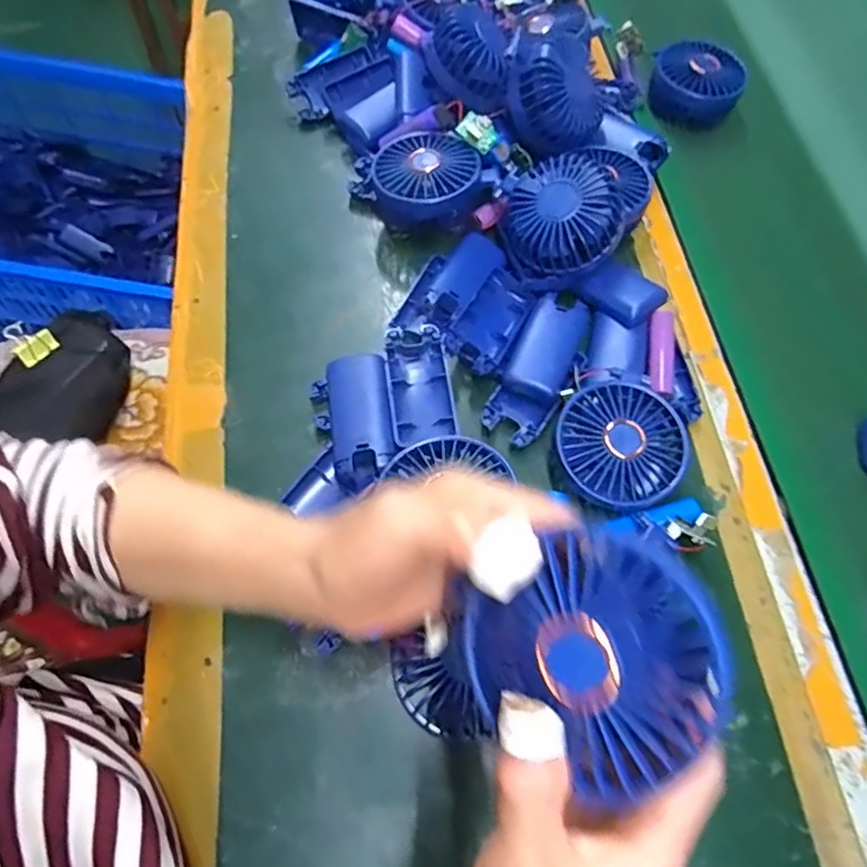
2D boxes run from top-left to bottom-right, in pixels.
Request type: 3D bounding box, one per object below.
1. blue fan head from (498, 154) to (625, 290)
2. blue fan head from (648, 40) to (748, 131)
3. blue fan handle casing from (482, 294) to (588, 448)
[{"bbox_3d":[0.098,-0.165,0.459,0.087,0.040,0.095,-3,76,12],"label":"blue fan head"},{"bbox_3d":[0.256,-0.346,0.595,0.081,0.045,0.067,8,65,-1],"label":"blue fan head"},{"bbox_3d":[0.081,-0.049,0.452,0.050,0.021,0.119,28,66,9],"label":"blue fan handle casing"}]

